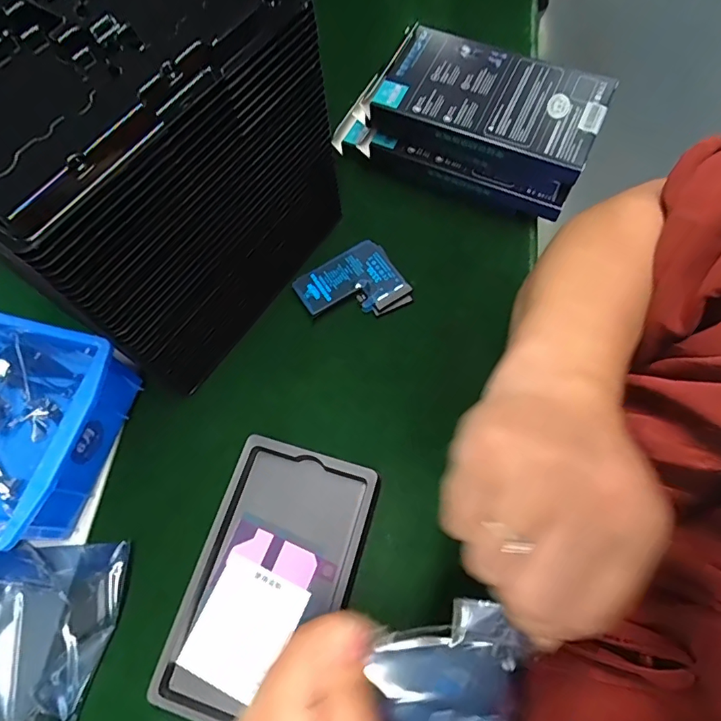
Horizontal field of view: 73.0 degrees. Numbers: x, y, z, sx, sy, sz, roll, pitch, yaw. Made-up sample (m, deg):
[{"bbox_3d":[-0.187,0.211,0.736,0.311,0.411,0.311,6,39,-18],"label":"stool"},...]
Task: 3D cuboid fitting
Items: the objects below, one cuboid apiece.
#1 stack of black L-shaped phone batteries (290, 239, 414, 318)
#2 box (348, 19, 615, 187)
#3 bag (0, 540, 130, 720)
[{"bbox_3d":[-0.007,-0.058,0.384,0.076,0.009,0.063,-28,69,-8],"label":"stack of black L-shaped phone batteries"},{"bbox_3d":[0.095,-0.194,0.377,0.171,0.036,0.099,25,71,13],"label":"box"},{"bbox_3d":[-0.218,0.166,0.292,0.127,0.033,0.112,3,68,5],"label":"bag"}]

